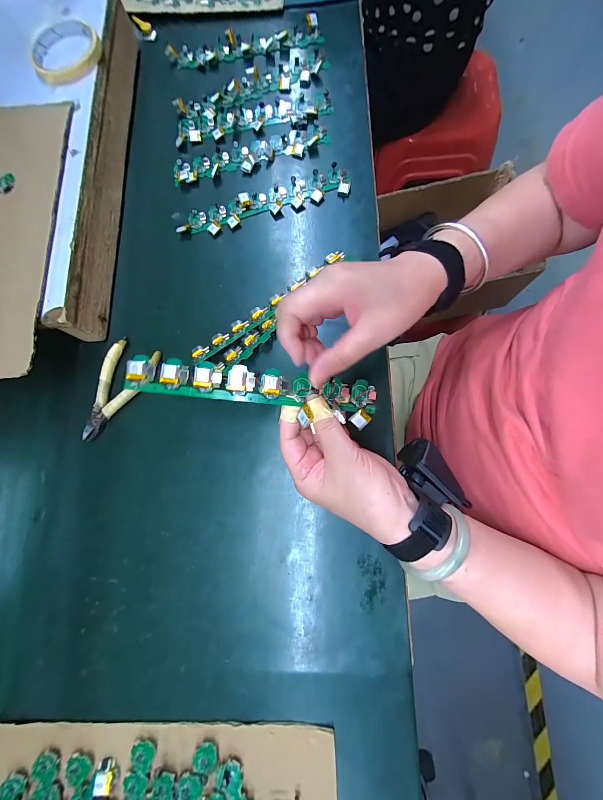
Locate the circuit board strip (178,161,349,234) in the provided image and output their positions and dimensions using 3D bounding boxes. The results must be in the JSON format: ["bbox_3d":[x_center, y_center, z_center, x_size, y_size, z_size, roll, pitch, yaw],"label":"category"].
[{"bbox_3d":[-0.050,-0.261,0.381,0.227,0.012,0.046,-18,78,-2],"label":"circuit board strip"}]

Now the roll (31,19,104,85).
[{"bbox_3d":[-0.291,-0.433,0.358,0.083,0.014,0.101,-19,79,1],"label":"roll"}]

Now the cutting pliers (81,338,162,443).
[{"bbox_3d":[-0.225,-0.015,0.342,0.061,0.013,0.127,32,81,7],"label":"cutting pliers"}]

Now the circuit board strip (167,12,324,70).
[{"bbox_3d":[-0.085,-0.532,0.435,0.224,0.025,0.046,-8,79,3],"label":"circuit board strip"}]

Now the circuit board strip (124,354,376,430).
[{"bbox_3d":[-0.037,-0.009,0.248,0.215,0.023,0.039,7,78,-8],"label":"circuit board strip"}]

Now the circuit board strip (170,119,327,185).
[{"bbox_3d":[-0.070,-0.340,0.399,0.217,0.016,0.046,-17,78,-2],"label":"circuit board strip"}]

